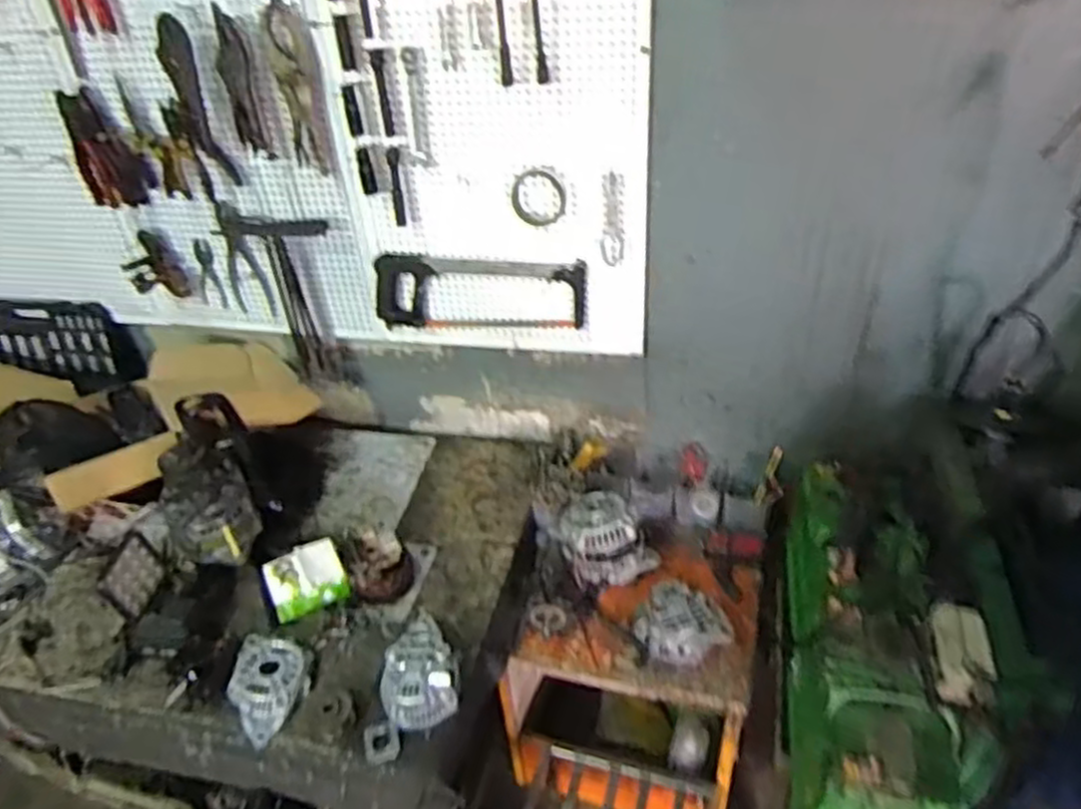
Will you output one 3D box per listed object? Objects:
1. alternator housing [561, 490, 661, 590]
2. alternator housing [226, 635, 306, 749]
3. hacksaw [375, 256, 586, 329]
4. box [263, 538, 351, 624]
[{"bbox_3d":[0.111,0.241,1.361,0.153,0.113,0.145,-4,37,3],"label":"alternator housing"},{"bbox_3d":[-0.423,0.431,1.157,0.112,0.044,0.171,-4,37,2],"label":"alternator housing"},{"bbox_3d":[-0.111,-0.196,1.356,0.387,0.142,0.026,3,38,11],"label":"hacksaw"},{"bbox_3d":[-0.403,0.298,1.288,0.133,0.053,0.115,-19,39,-17],"label":"box"}]

